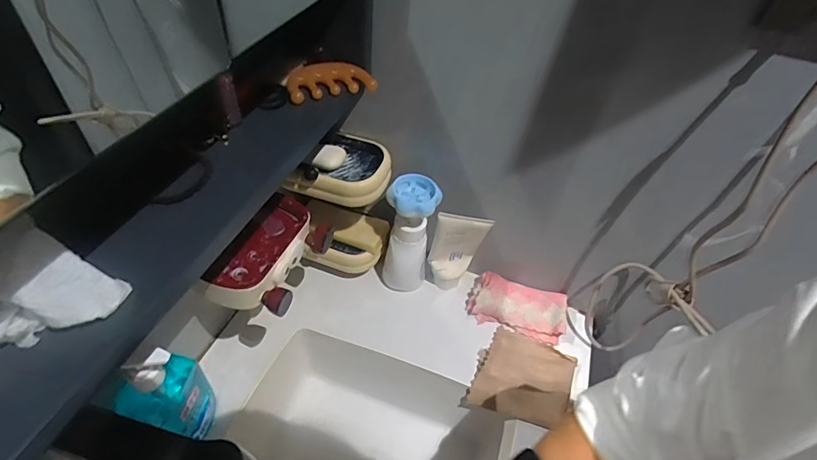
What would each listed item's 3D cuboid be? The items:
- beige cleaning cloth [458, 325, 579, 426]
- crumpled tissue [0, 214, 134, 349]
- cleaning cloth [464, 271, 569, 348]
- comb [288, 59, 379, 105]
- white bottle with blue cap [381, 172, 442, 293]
[{"bbox_3d":[0.160,0.202,0.624,0.126,0.029,0.125,20,47,12],"label":"beige cleaning cloth"},{"bbox_3d":[-0.233,0.039,0.265,0.103,0.047,0.051,-26,55,-28],"label":"crumpled tissue"},{"bbox_3d":[0.165,0.116,0.686,0.145,0.032,0.076,18,47,10],"label":"cleaning cloth"},{"bbox_3d":[-0.088,-0.169,0.500,0.095,0.018,0.055,-13,49,-19],"label":"comb"},{"bbox_3d":[0.000,0.013,0.662,0.065,0.192,0.061,13,46,5],"label":"white bottle with blue cap"}]

